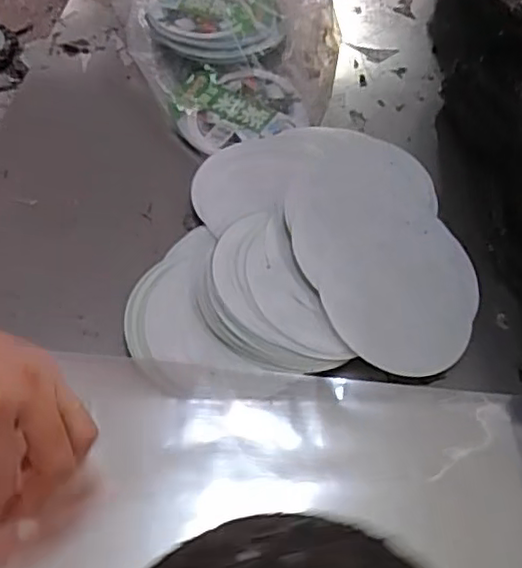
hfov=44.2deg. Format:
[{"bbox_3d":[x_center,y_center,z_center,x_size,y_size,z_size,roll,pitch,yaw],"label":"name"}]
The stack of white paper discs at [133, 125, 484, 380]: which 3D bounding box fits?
[{"bbox_3d":[0.043,-0.039,0.500,0.243,0.024,0.246,7,56,1],"label":"stack of white paper discs"}]

